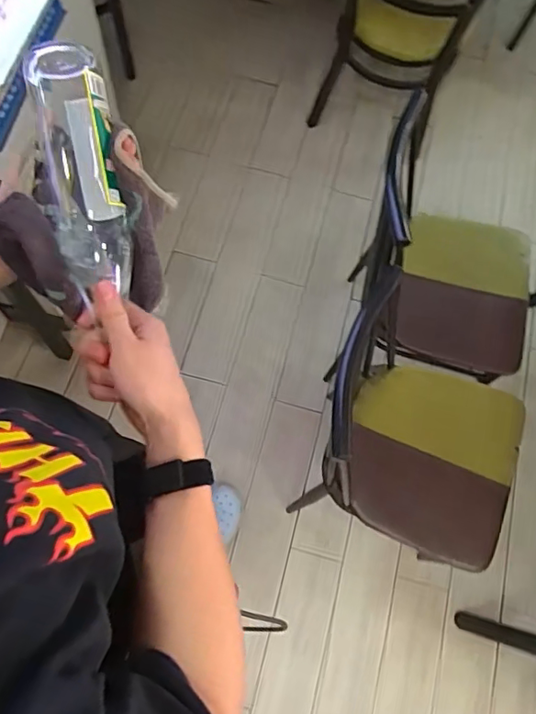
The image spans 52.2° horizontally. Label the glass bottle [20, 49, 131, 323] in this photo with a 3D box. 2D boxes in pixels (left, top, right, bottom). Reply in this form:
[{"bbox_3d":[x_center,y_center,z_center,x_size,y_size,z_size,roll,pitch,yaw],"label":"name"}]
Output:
[{"bbox_3d":[-0.157,-0.149,0.477,0.061,0.072,0.198,-10,94,-4],"label":"glass bottle"}]

